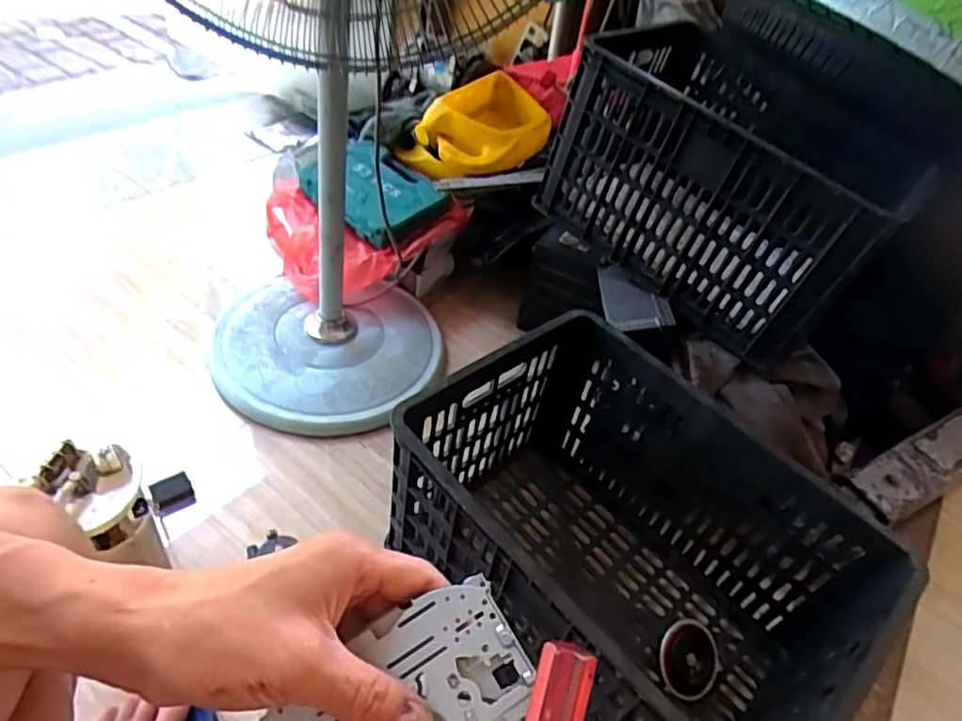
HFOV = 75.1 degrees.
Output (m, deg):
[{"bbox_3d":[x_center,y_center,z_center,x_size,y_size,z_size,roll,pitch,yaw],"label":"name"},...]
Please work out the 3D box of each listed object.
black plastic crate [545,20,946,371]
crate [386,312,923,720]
[{"bbox_3d":[0.382,-0.291,0.980,0.473,0.311,0.312,36,49,22],"label":"black plastic crate"},{"bbox_3d":[0.163,0.243,0.767,0.352,0.301,0.486,-30,56,-35],"label":"crate"}]

